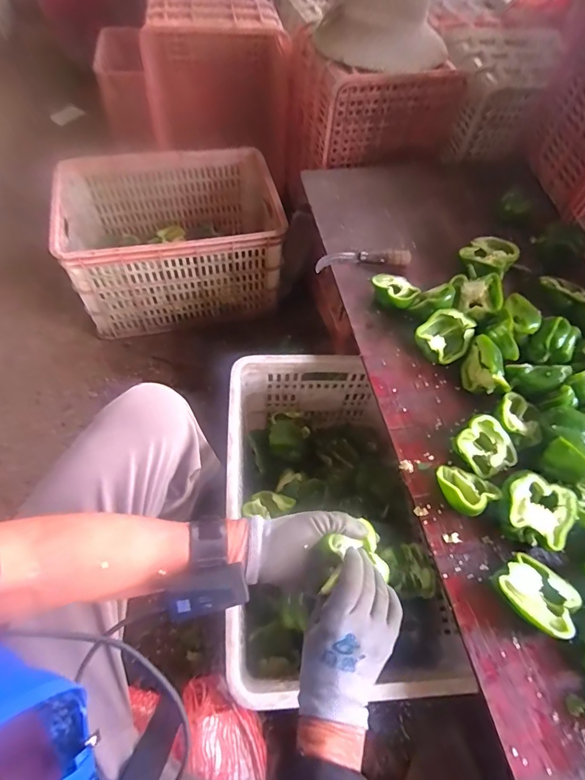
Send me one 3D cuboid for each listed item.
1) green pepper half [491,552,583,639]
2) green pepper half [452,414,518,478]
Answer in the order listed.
[{"bbox_3d":[0.290,0.244,0.487,0.073,0.049,0.081,-39,69,-24],"label":"green pepper half"},{"bbox_3d":[0.275,0.081,0.586,0.072,0.022,0.091,-36,100,-1],"label":"green pepper half"}]

